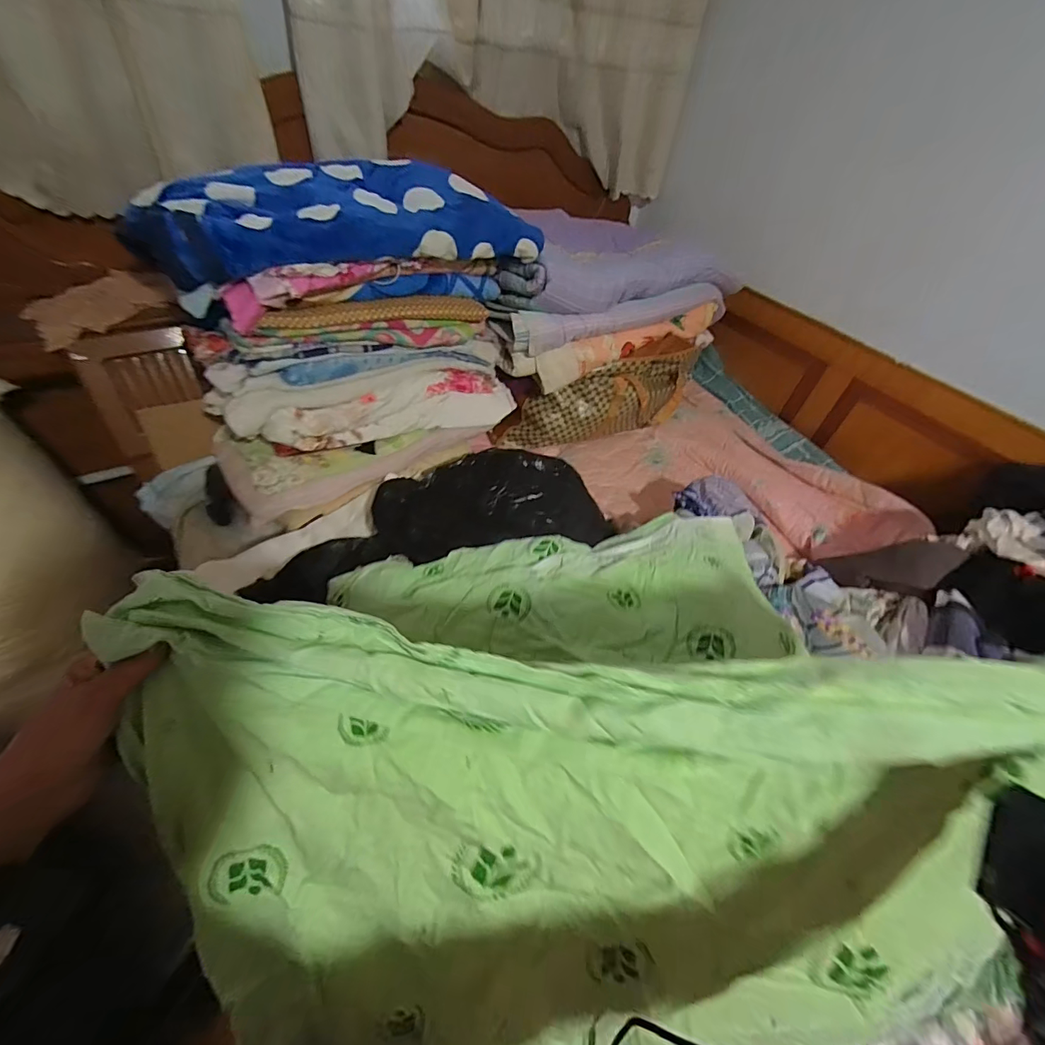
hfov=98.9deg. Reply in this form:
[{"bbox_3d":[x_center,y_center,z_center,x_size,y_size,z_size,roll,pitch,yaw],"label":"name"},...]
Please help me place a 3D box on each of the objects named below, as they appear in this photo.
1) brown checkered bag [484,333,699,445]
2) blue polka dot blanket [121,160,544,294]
[{"bbox_3d":[0.256,-0.387,1.373,0.688,0.279,0.126,-14,52,-18],"label":"brown checkered bag"},{"bbox_3d":[-0.316,-0.572,0.844,0.730,0.121,0.326,-17,53,-20],"label":"blue polka dot blanket"}]

